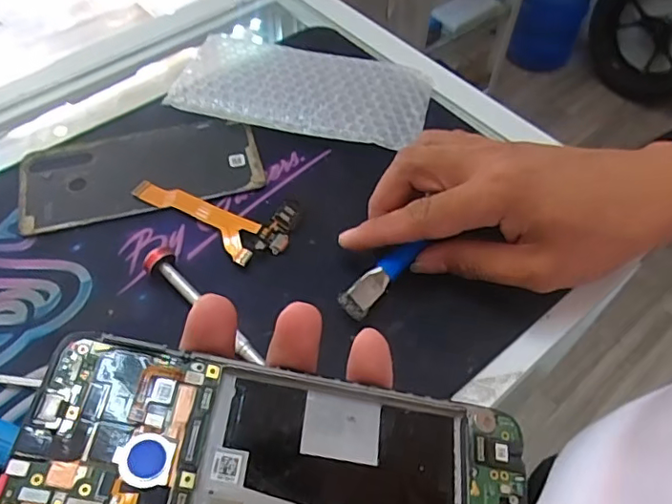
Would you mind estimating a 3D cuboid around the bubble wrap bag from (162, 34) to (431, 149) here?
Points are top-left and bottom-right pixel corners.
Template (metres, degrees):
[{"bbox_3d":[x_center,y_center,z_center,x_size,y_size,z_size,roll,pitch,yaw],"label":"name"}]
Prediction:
[{"bbox_3d":[-0.024,-0.120,0.408,0.178,0.015,0.088,14,56,7],"label":"bubble wrap bag"}]

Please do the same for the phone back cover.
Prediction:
[{"bbox_3d":[-0.129,-0.056,0.368,0.152,0.004,0.073,-11,56,-9],"label":"phone back cover"}]

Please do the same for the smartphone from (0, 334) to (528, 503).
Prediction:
[{"bbox_3d":[-0.014,0.069,0.165,0.150,0.009,0.068,13,55,-10],"label":"smartphone"}]

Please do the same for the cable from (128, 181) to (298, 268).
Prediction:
[{"bbox_3d":[-0.080,-0.019,0.340,0.106,0.008,0.046,10,56,5],"label":"cable"}]

